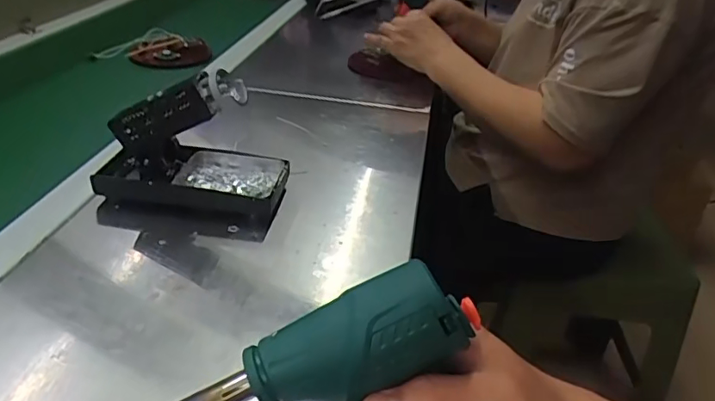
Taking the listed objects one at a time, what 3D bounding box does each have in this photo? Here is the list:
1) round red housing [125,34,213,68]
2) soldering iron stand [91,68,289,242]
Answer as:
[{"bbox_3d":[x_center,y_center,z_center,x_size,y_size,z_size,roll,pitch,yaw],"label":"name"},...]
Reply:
[{"bbox_3d":[-0.303,-0.236,0.853,0.106,0.035,0.084,8,32,7],"label":"round red housing"},{"bbox_3d":[-0.149,-0.052,0.484,0.164,0.114,0.106,7,34,4],"label":"soldering iron stand"}]

